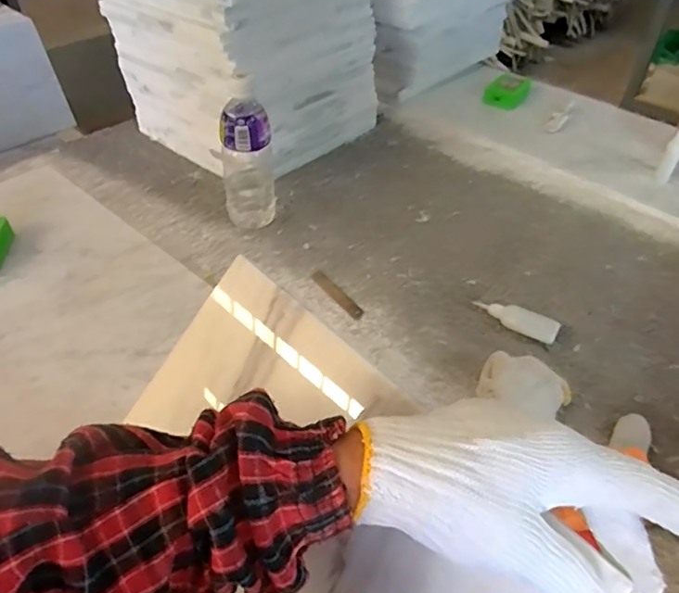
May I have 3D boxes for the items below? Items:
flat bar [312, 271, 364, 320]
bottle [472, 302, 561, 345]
[{"bbox_3d":[-0.003,-0.004,0.689,0.019,0.004,0.099,-24,48,-26],"label":"flat bar"},{"bbox_3d":[0.207,0.026,0.648,0.098,0.020,0.024,22,46,21],"label":"bottle"}]

